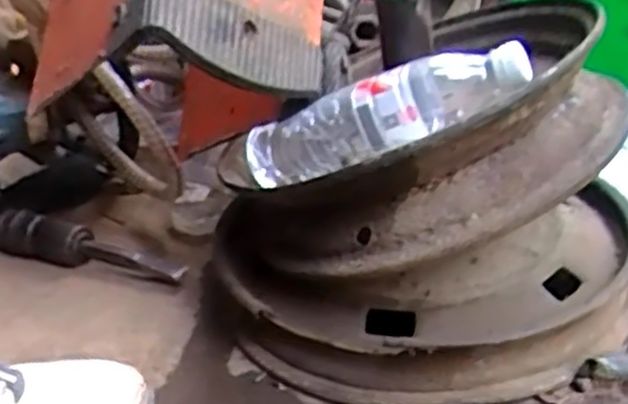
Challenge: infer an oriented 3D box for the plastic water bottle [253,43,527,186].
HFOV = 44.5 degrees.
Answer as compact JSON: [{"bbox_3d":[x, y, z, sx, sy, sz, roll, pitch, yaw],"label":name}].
[{"bbox_3d":[0.049,-0.067,0.581,0.228,0.061,0.053,-20,21,24],"label":"plastic water bottle"}]

